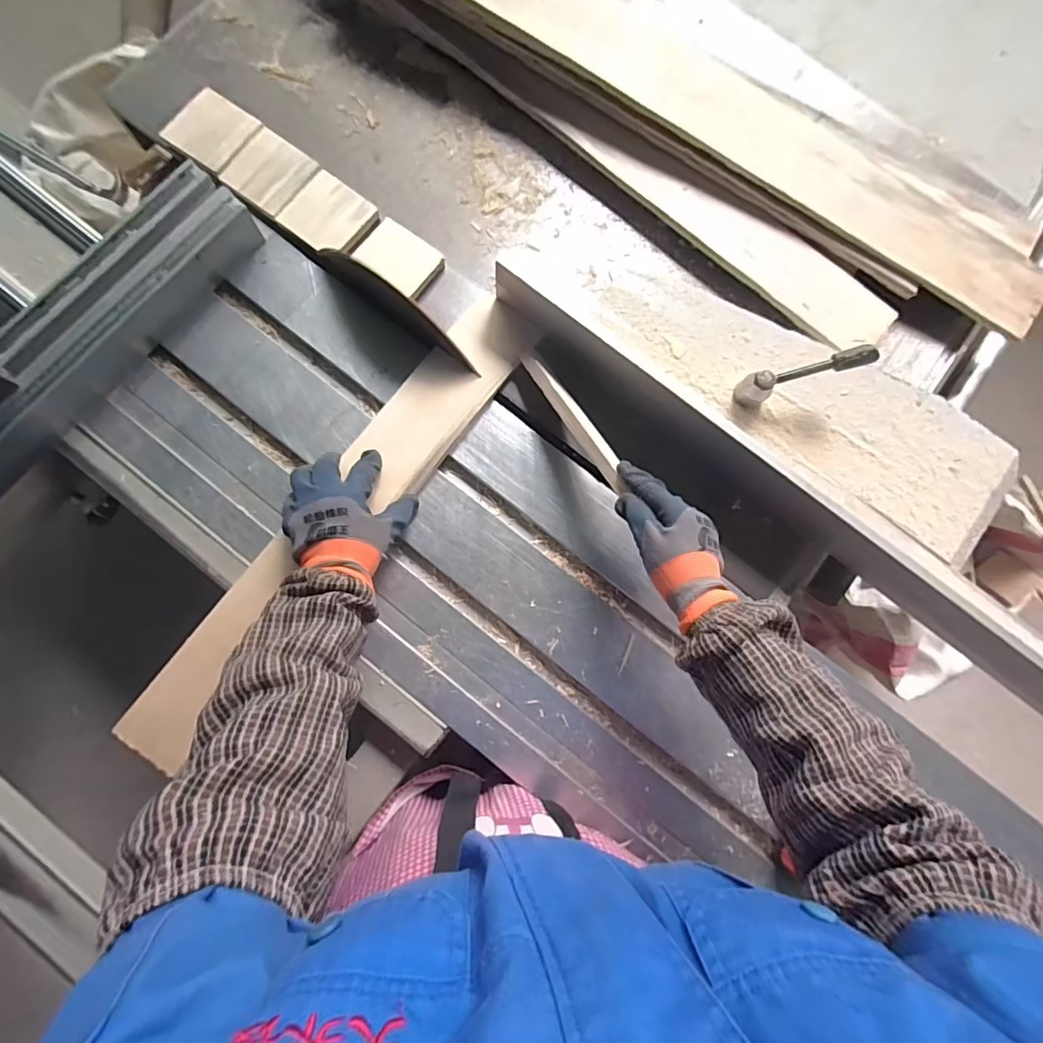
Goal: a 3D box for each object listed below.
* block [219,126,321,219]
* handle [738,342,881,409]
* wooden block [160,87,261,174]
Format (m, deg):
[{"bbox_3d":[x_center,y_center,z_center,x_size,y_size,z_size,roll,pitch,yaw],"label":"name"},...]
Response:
[{"bbox_3d":[-0.314,-0.435,0.637,0.097,0.014,0.094,34,81,4],"label":"block"},{"bbox_3d":[0.294,-0.151,0.532,0.130,0.040,0.028,-14,81,13],"label":"handle"},{"bbox_3d":[-0.392,-0.495,0.646,0.094,0.008,0.090,34,81,4],"label":"wooden block"}]

